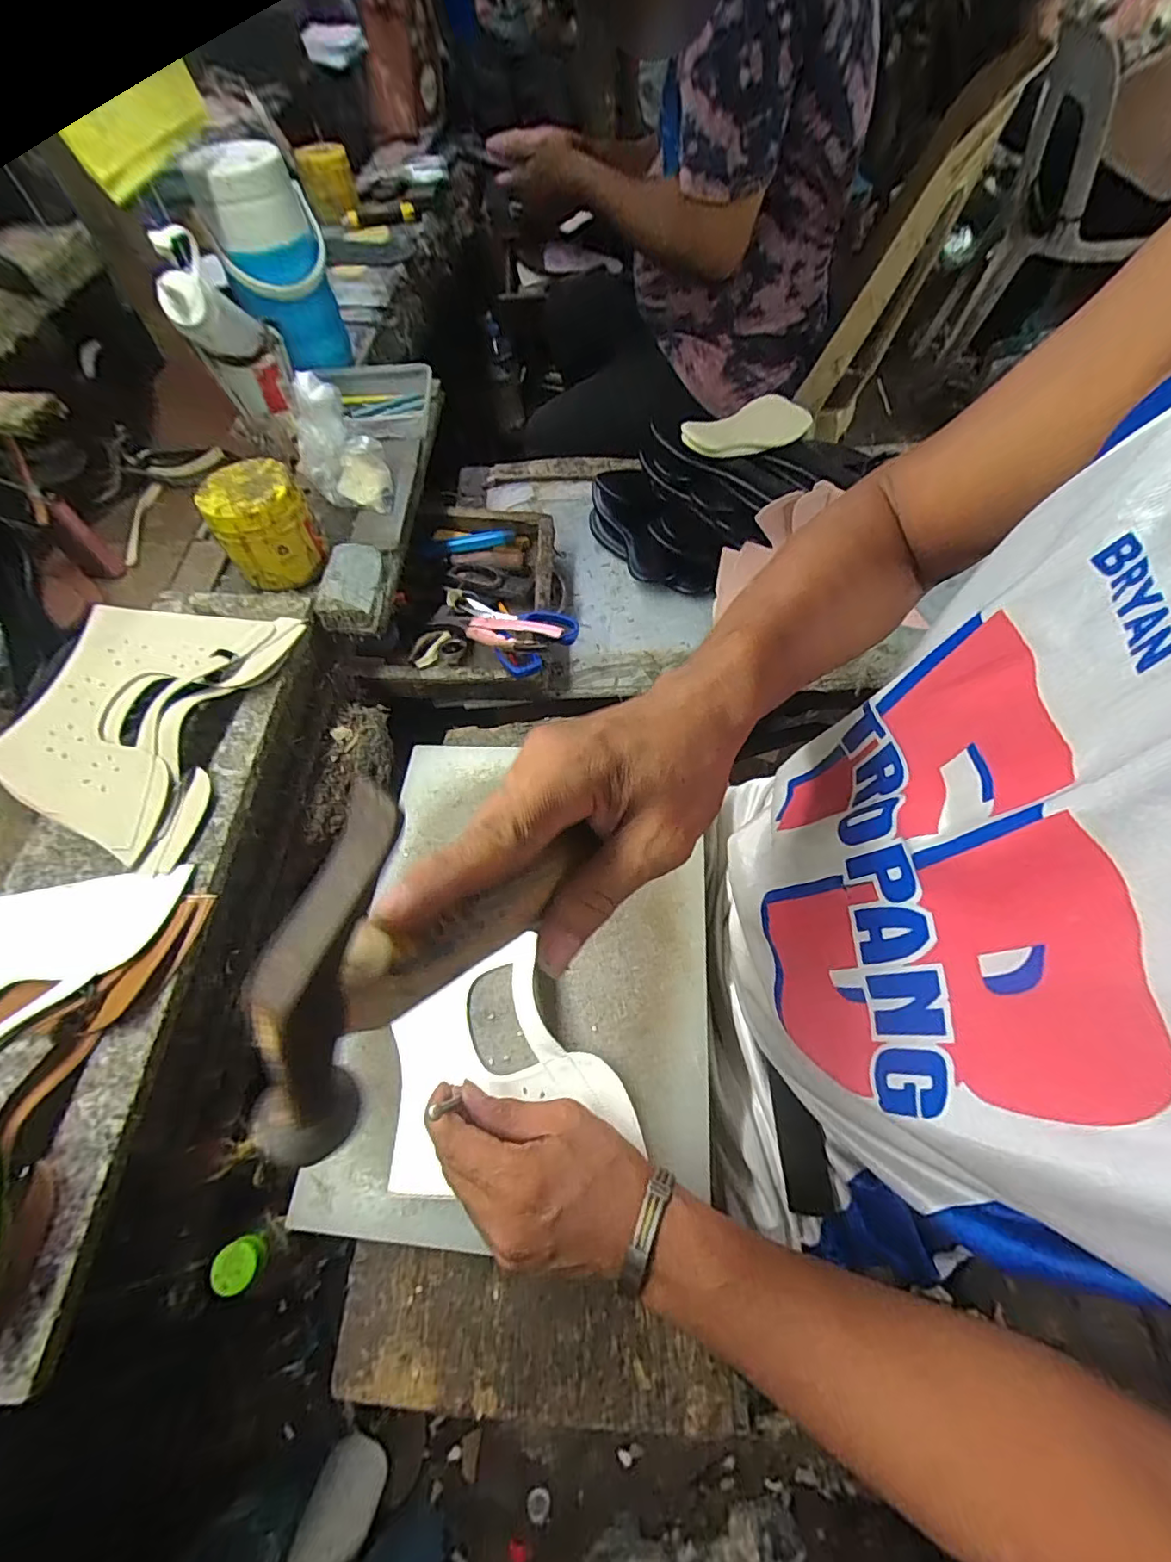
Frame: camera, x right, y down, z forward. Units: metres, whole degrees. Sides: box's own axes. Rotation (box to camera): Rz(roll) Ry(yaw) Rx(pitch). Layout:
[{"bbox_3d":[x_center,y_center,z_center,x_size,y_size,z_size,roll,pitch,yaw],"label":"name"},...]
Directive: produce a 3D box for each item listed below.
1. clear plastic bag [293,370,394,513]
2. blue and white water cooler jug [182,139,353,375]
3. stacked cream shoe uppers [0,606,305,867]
[{"bbox_3d":[-0.274,-0.370,0.630,0.089,0.120,0.081,-22,62,-11],"label":"clear plastic bag"},{"bbox_3d":[-0.378,-0.633,0.696,0.119,0.209,0.104,-24,62,-12],"label":"blue and white water cooler jug"},{"bbox_3d":[-0.374,-0.066,0.470,0.155,0.035,0.231,13,61,9],"label":"stacked cream shoe uppers"}]

